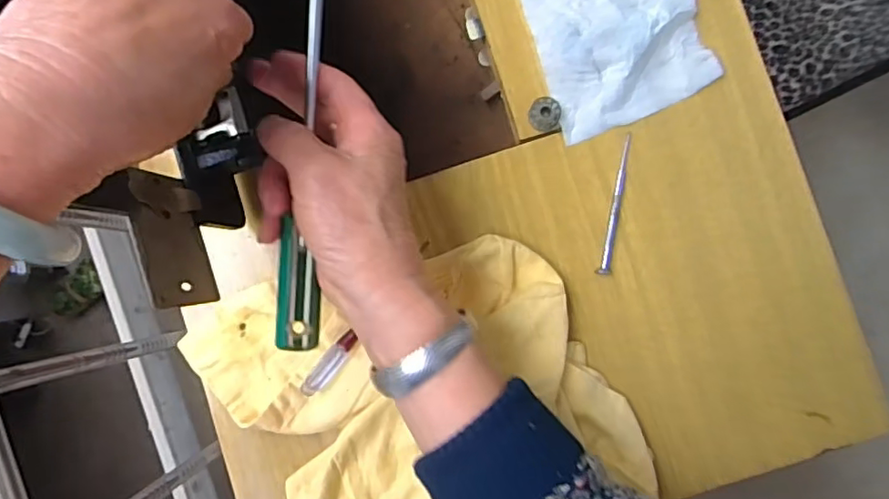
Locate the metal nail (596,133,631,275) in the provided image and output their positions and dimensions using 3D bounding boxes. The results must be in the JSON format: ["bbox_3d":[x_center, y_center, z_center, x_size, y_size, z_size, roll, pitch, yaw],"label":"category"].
[{"bbox_3d":[0.116,-0.030,0.398,0.008,0.007,0.095,12,88,2],"label":"metal nail"}]

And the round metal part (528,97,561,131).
[{"bbox_3d":[0.068,-0.092,0.403,0.021,0.010,0.021,0,88,1],"label":"round metal part"}]

